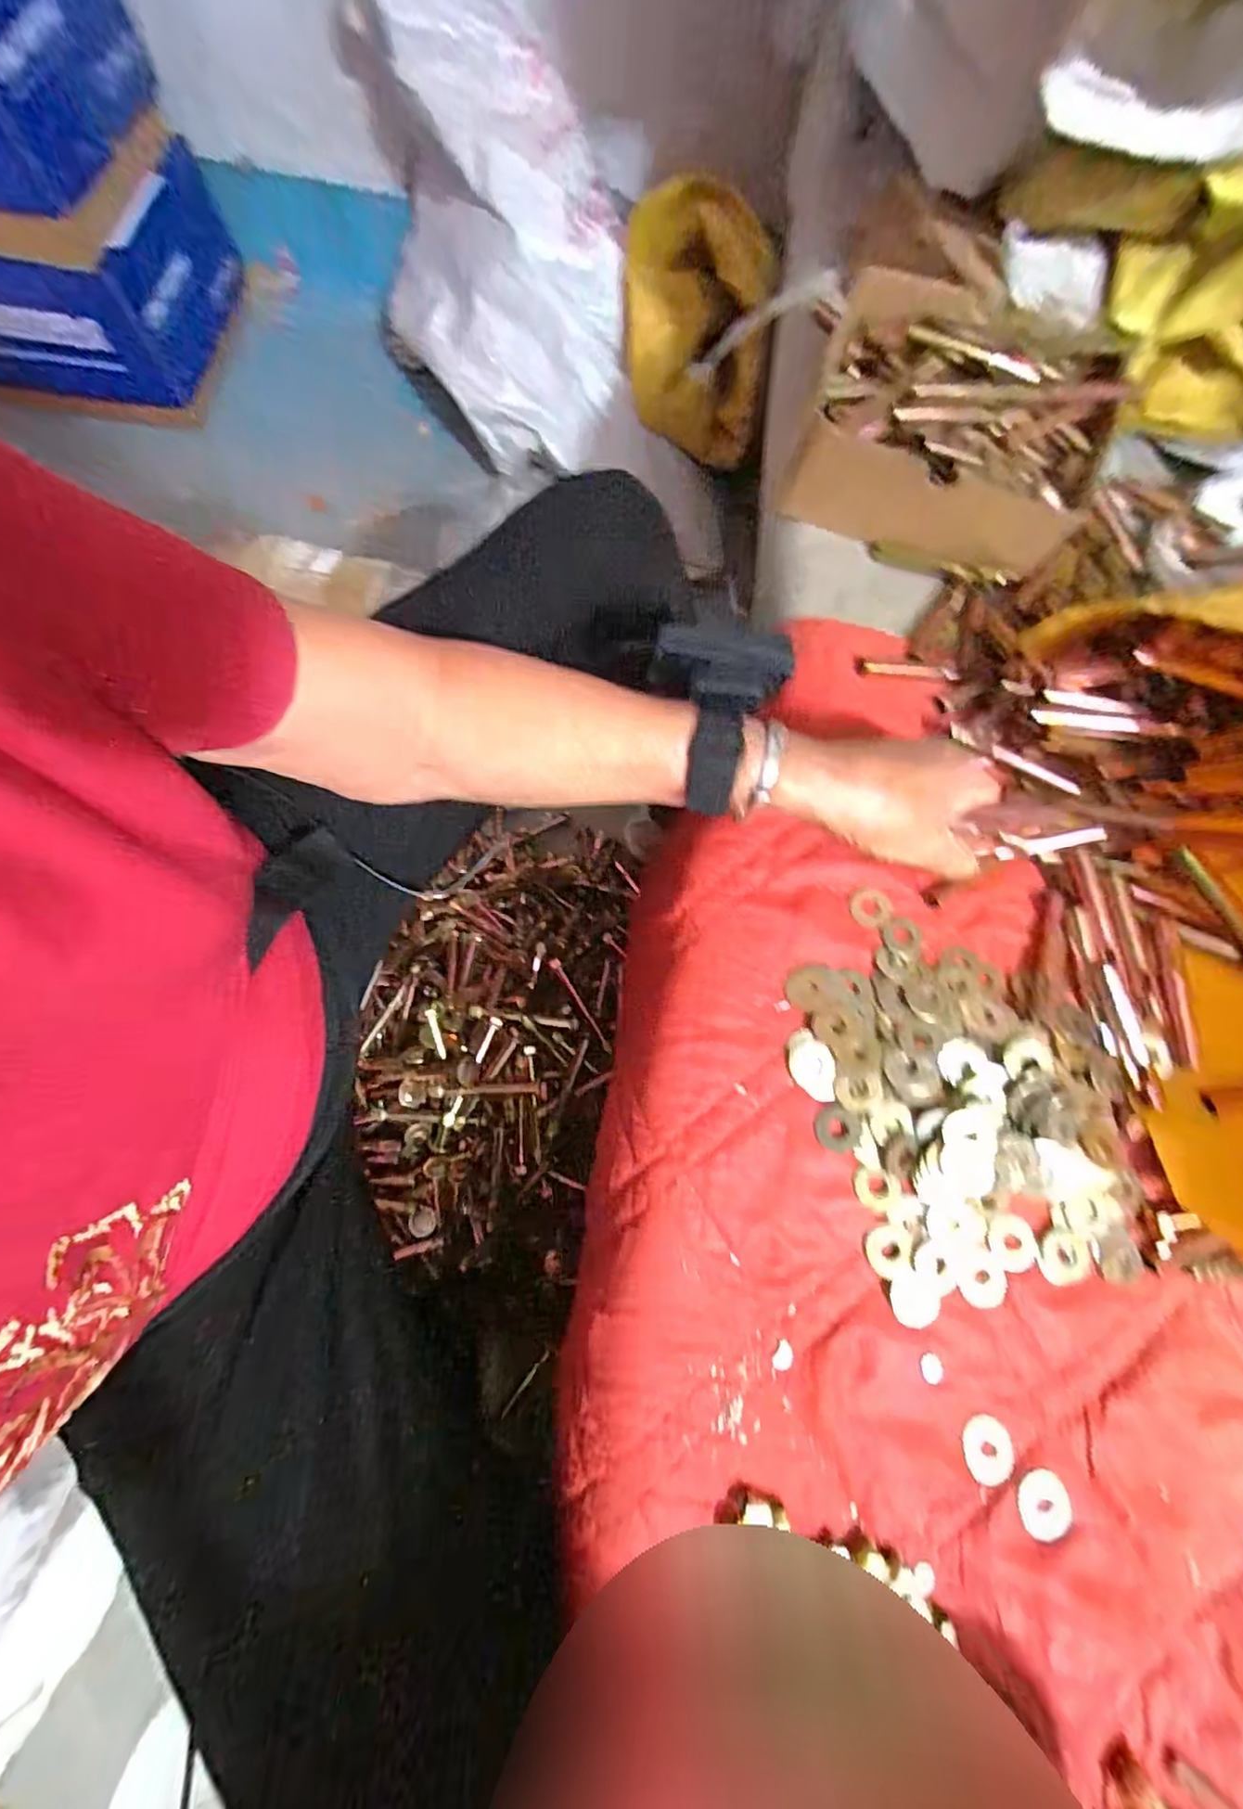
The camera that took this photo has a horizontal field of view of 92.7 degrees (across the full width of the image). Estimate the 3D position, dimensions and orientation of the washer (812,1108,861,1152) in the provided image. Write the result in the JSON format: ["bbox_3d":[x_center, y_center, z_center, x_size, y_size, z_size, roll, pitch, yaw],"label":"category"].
[{"bbox_3d":[0.118,0.123,0.323,0.024,0.004,0.023,0,77,-1],"label":"washer"}]

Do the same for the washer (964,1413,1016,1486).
[{"bbox_3d":[0.183,0.272,0.295,0.024,0.004,0.028,-4,77,-2],"label":"washer"}]

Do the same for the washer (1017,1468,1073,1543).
[{"bbox_3d":[0.204,0.290,0.285,0.024,0.005,0.027,8,77,1],"label":"washer"}]

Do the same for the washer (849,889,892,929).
[{"bbox_3d":[0.149,0.002,0.352,0.025,0.004,0.024,5,77,0],"label":"washer"}]

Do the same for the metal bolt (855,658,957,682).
[{"bbox_3d":[0.186,-0.153,0.385,0.066,0.005,0.011,2,77,-1],"label":"metal bolt"}]

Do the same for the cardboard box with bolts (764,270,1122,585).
[{"bbox_3d":[0.222,-0.328,0.401,0.188,0.066,0.154,20,77,4],"label":"cardboard box with bolts"}]

